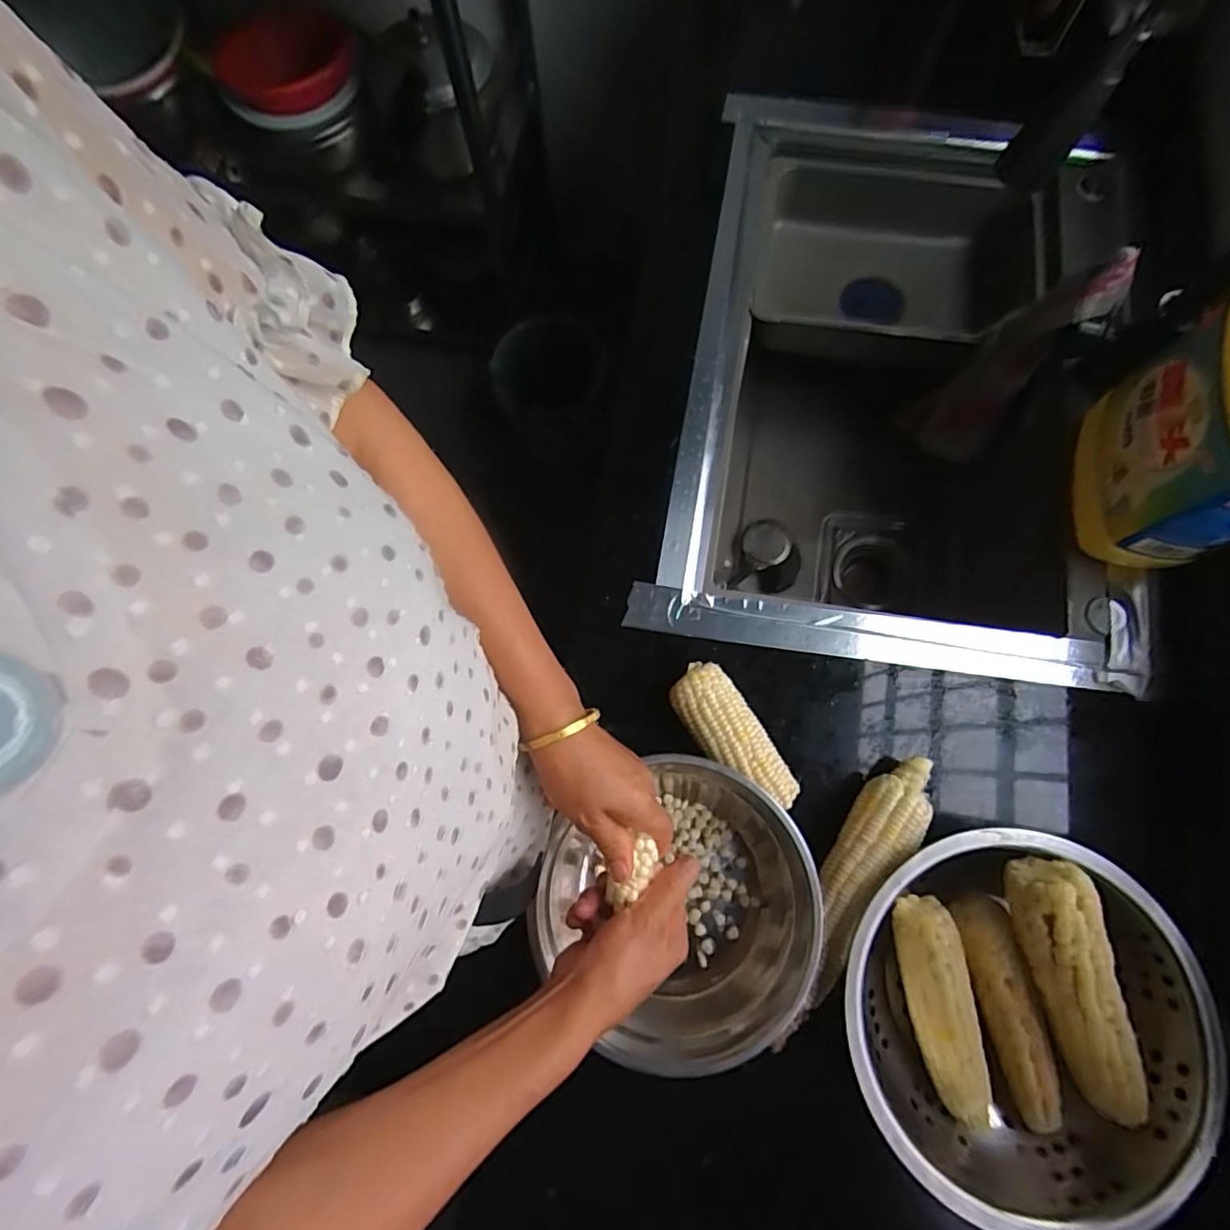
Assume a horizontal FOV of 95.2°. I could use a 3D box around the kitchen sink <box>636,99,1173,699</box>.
[{"bbox_3d":[0.333,-0.269,0.750,0.484,0.271,0.722,9,76,4],"label":"kitchen sink"}]

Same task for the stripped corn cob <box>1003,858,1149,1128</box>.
[{"bbox_3d":[0.357,0.290,0.430,0.051,0.040,0.193,-17,88,-3],"label":"stripped corn cob"}]

